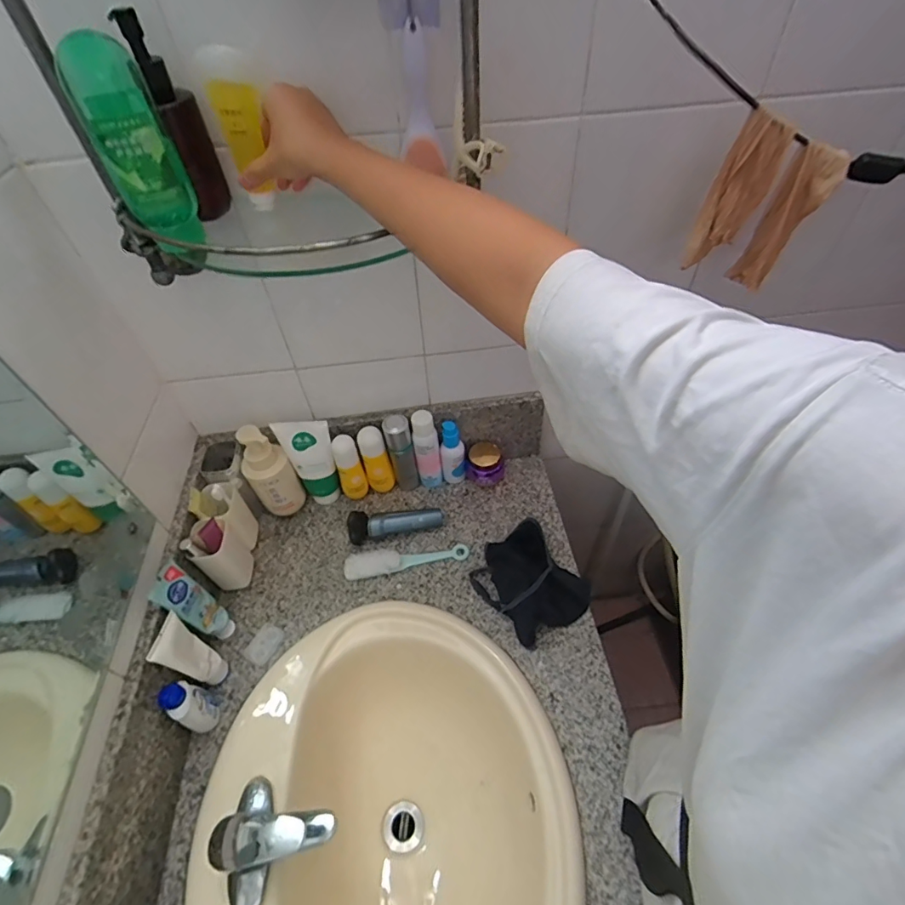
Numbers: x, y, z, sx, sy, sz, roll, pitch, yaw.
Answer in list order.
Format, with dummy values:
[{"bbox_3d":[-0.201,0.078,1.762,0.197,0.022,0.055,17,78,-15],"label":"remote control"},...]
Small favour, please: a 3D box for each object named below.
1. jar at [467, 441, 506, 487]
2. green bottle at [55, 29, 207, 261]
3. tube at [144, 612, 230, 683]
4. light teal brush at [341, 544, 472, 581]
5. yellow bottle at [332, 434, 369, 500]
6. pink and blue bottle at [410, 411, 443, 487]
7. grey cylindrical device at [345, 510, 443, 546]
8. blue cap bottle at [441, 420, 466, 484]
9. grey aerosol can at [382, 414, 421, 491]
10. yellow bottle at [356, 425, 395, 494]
[{"bbox_3d":[0.060,0.025,0.862,0.064,0.066,0.059,-1,50,2],"label":"jar"},{"bbox_3d":[-0.278,-0.261,0.419,0.056,0.157,0.051,-6,50,-3],"label":"green bottle"},{"bbox_3d":[-0.345,0.269,0.638,0.028,0.149,0.058,0,50,2],"label":"tube"},{"bbox_3d":[-0.077,0.172,0.787,0.203,0.018,0.049,-8,50,-4],"label":"light teal brush"},{"bbox_3d":[-0.178,0.032,0.833,0.042,0.148,0.033,-18,52,-12],"label":"yellow bottle"},{"bbox_3d":[-0.044,-0.002,0.839,0.043,0.163,0.038,-4,50,-1],"label":"pink and blue bottle"},{"bbox_3d":[-0.097,0.122,0.813,0.160,0.044,0.055,-4,50,-1],"label":"grey cylindrical device"},{"bbox_3d":[0.002,0.003,0.848,0.040,0.141,0.032,-4,50,-1],"label":"blue cap bottle"},{"bbox_3d":[-0.091,0.002,0.839,0.046,0.161,0.046,-14,51,-9],"label":"grey aerosol can"},{"bbox_3d":[-0.133,0.019,0.838,0.043,0.150,0.036,-23,53,-16],"label":"yellow bottle"}]

